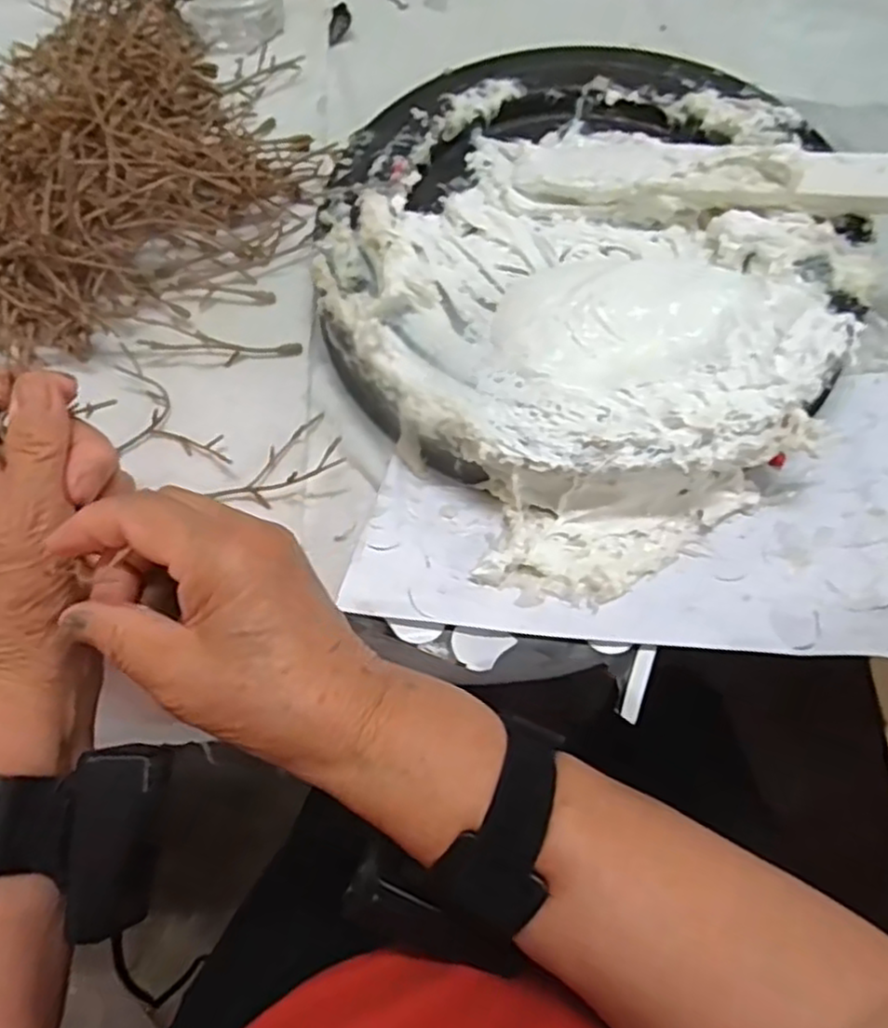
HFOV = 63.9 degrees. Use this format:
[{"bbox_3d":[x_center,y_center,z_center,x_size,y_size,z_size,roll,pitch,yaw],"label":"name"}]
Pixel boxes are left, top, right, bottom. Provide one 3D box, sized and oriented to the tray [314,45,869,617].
[{"bbox_3d":[0.074,-0.129,0.372,0.272,0.049,0.293,-28,68,-11],"label":"tray"}]

